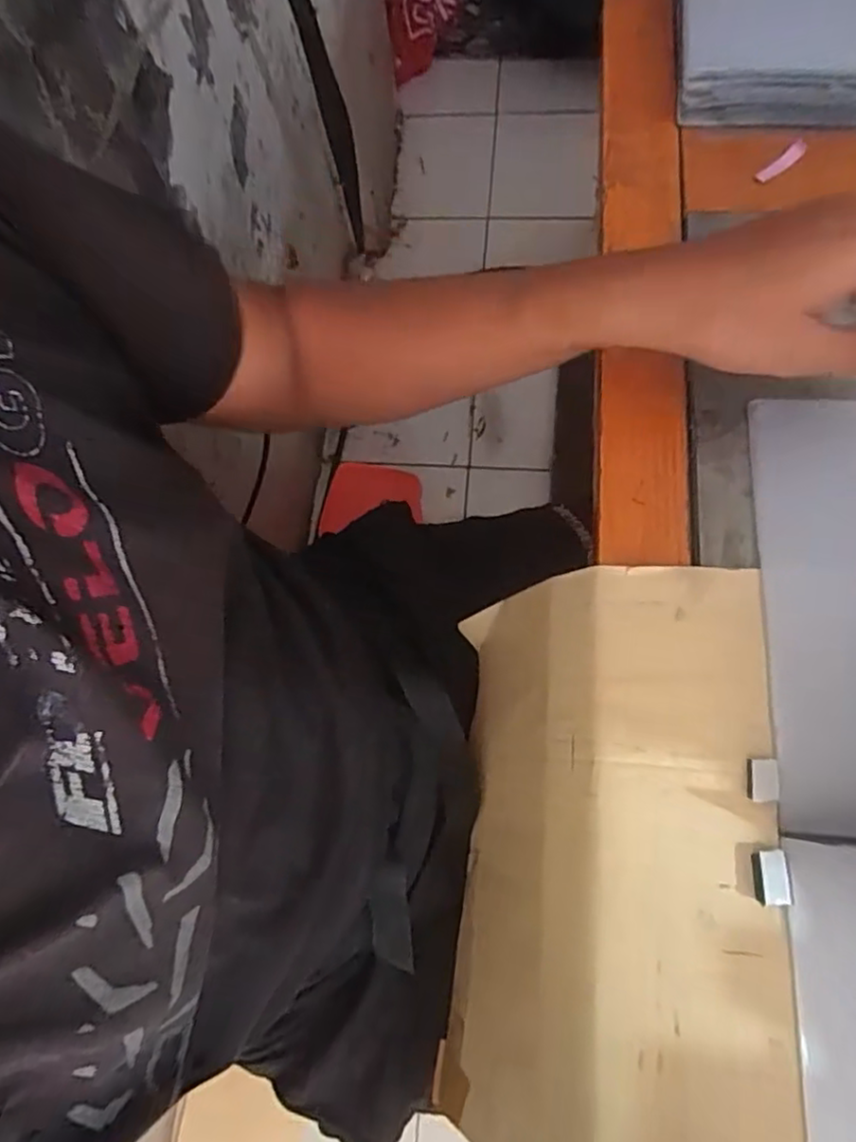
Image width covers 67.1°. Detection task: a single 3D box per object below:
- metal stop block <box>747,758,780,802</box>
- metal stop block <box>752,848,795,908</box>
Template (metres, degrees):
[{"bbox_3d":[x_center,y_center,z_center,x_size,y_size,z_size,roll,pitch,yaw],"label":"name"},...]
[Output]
[{"bbox_3d":[0.160,0.100,0.310,0.013,0.004,0.020,4,74,6],"label":"metal stop block"},{"bbox_3d":[0.158,0.141,0.296,0.015,0.005,0.023,0,74,5],"label":"metal stop block"}]

